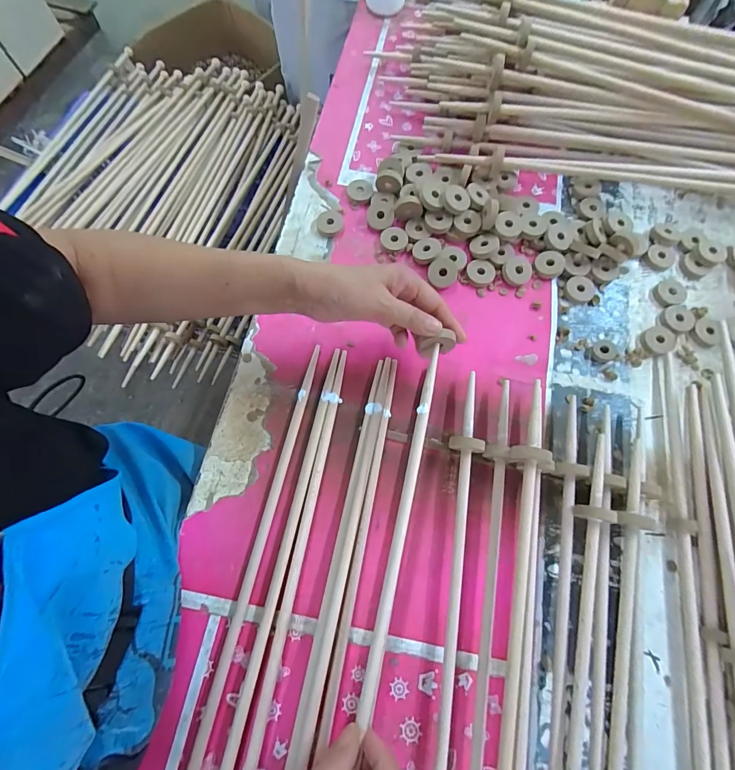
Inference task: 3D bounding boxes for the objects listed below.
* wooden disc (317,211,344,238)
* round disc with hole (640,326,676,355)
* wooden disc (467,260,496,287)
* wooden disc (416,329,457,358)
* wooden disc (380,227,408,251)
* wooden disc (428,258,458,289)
[{"bbox_3d":[-0.049,-0.209,0.492,0.033,0.009,0.042,-12,73,-5],"label":"wooden disc"},{"bbox_3d":[0.344,-0.053,0.449,0.037,0.010,0.033,-26,75,-9],"label":"round disc with hole"},{"bbox_3d":[0.141,-0.139,0.469,0.034,0.006,0.034,0,73,-1],"label":"wooden disc"},{"bbox_3d":[0.066,-0.040,0.378,0.038,0.036,0.014,0,73,-1],"label":"wooden disc"},{"bbox_3d":[0.034,-0.186,0.483,0.034,0.008,0.030,-3,73,-2],"label":"wooden disc"},{"bbox_3d":[0.093,-0.136,0.462,0.038,0.007,0.036,-1,95,-9],"label":"wooden disc"}]

